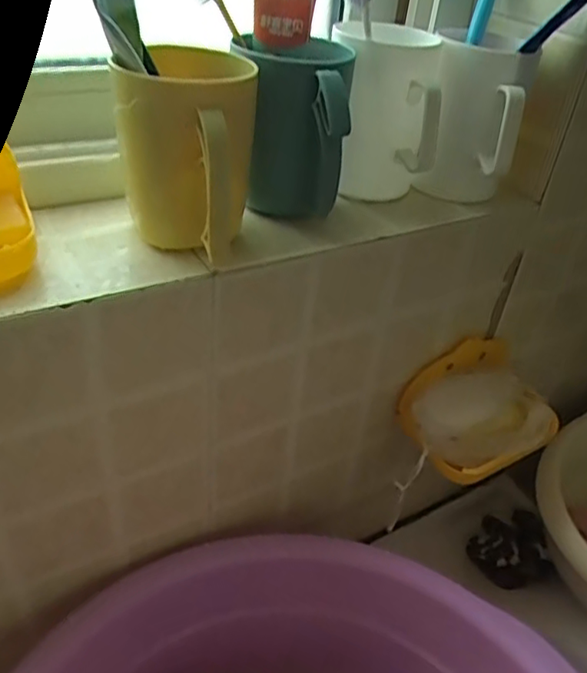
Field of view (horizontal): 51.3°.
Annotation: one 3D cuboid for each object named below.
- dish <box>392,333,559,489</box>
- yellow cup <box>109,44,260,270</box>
[{"bbox_3d":[0.170,0.067,0.561,0.142,0.078,0.093,-16,41,-27],"label":"dish"},{"bbox_3d":[-0.066,-0.124,0.397,0.078,0.100,0.130,4,36,-4],"label":"yellow cup"}]

